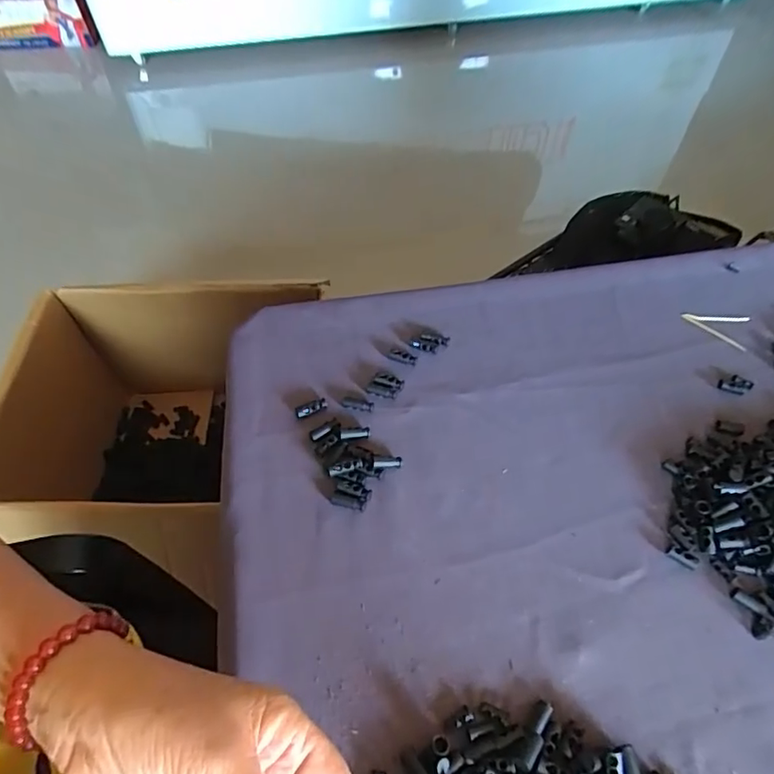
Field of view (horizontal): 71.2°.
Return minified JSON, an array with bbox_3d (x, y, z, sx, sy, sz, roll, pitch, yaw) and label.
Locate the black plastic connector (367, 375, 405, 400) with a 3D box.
[{"bbox_3d":[-0.001,0.000,0.426,0.026,0.005,0.018,11,56,7],"label":"black plastic connector"}]

